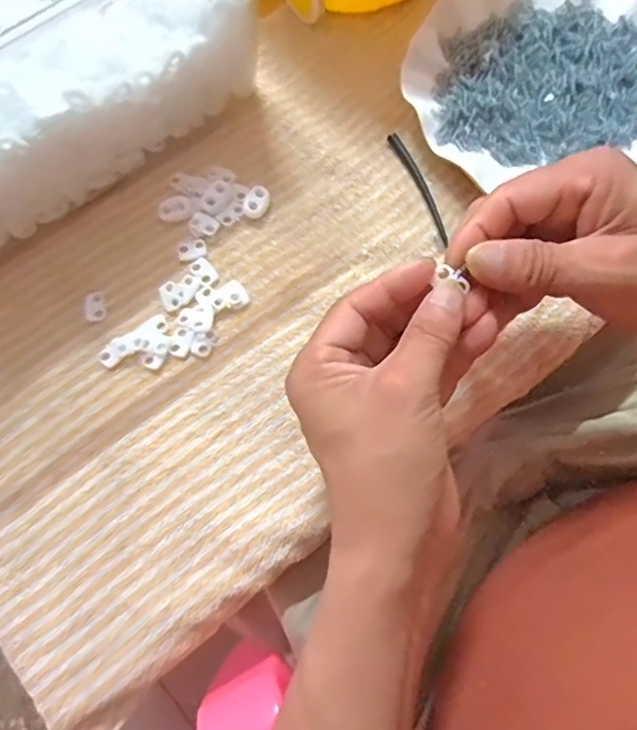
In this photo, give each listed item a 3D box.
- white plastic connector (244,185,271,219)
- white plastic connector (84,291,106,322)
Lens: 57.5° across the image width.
[{"bbox_3d":[-0.039,-0.104,0.369,0.014,0.006,0.021,17,75,6],"label":"white plastic connector"},{"bbox_3d":[-0.137,-0.036,0.355,0.013,0.004,0.020,-13,74,-2],"label":"white plastic connector"}]

